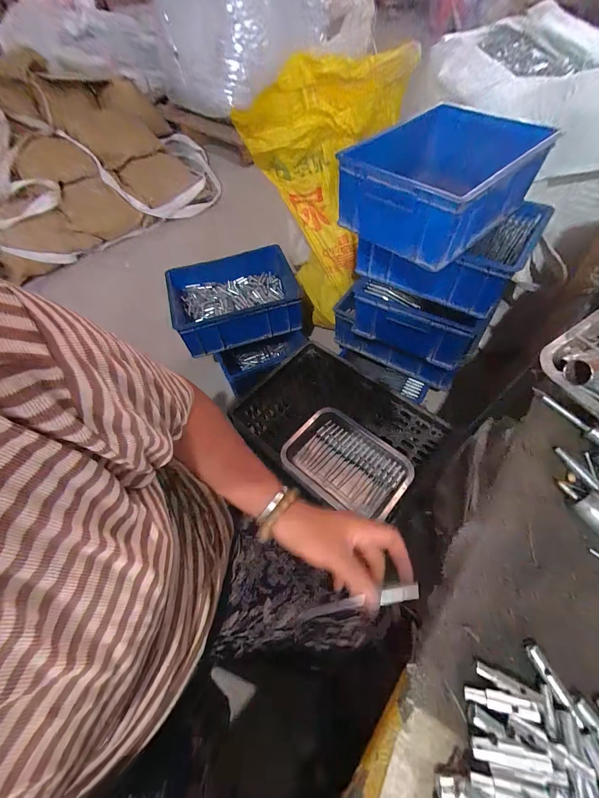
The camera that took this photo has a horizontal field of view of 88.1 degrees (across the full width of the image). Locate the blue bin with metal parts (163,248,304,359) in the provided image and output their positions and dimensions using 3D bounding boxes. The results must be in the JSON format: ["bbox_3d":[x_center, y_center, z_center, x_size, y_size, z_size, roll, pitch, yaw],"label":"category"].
[{"bbox_3d":[-0.213,-0.350,1.074,0.430,0.139,0.324,-15,58,-5],"label":"blue bin with metal parts"}]

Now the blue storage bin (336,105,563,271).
[{"bbox_3d":[0.260,-0.419,0.592,0.259,0.128,0.319,39,68,24],"label":"blue storage bin"}]

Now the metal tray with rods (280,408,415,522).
[{"bbox_3d":[0.107,0.137,0.694,0.262,0.038,0.191,35,68,21],"label":"metal tray with rods"}]

